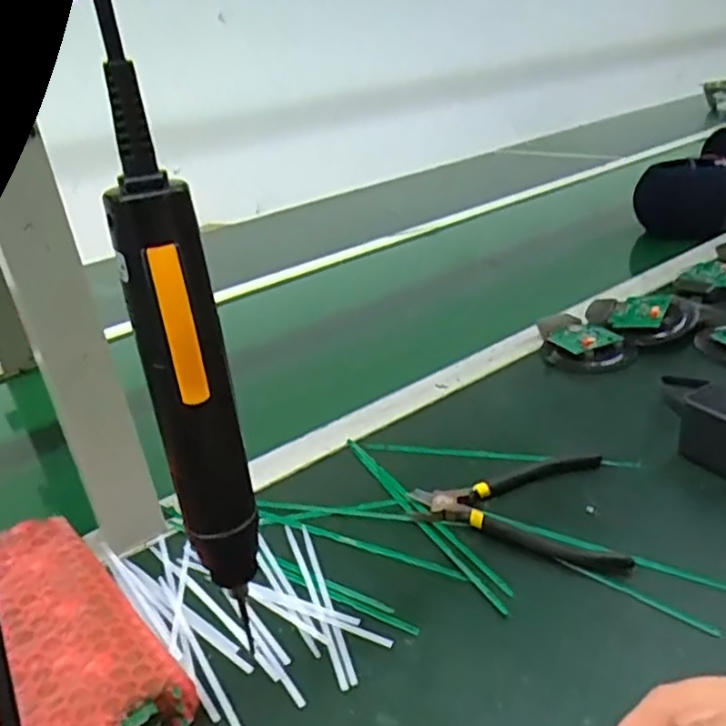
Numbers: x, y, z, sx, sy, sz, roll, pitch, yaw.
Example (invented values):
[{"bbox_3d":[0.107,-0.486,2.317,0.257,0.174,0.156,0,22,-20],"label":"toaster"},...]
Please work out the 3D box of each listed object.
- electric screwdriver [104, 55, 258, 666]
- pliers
[{"bbox_3d":[-0.069,0.008,0.267,0.034,0.219,0.033,-14,27,-15],"label":"electric screwdriver"},{"bbox_3d":[0.105,0.101,0.468,0.136,0.012,0.113,-3,26,8],"label":"pliers"}]

